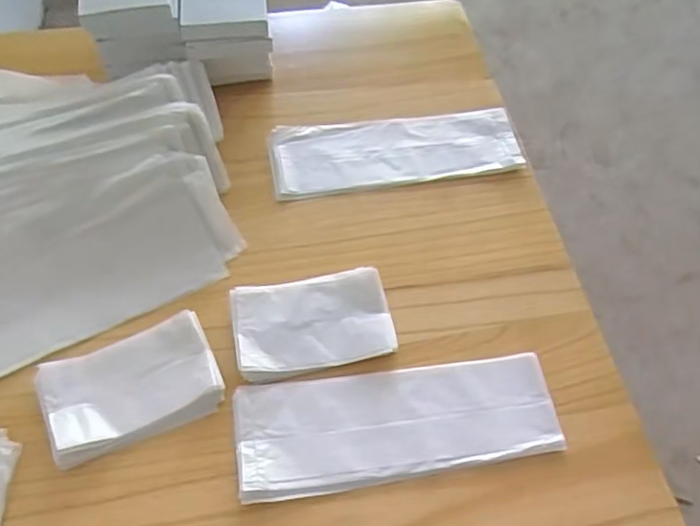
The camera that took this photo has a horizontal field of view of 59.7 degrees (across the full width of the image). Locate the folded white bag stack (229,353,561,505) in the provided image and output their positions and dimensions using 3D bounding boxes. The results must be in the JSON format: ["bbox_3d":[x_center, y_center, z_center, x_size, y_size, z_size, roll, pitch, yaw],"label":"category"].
[{"bbox_3d":[0.037,0.122,0.476,0.245,0.007,0.087,-7,60,-6],"label":"folded white bag stack"}]

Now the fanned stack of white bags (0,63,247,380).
[{"bbox_3d":[-0.262,-0.079,0.552,0.298,0.070,0.290,-24,63,-15],"label":"fanned stack of white bags"}]

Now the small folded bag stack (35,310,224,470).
[{"bbox_3d":[-0.170,0.094,0.477,0.127,0.015,0.085,-21,62,-14],"label":"small folded bag stack"}]

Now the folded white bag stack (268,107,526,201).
[{"bbox_3d":[0.047,-0.116,0.630,0.252,0.010,0.086,-8,60,-6],"label":"folded white bag stack"}]

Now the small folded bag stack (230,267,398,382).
[{"bbox_3d":[-0.031,0.050,0.515,0.130,0.016,0.079,-10,60,-8],"label":"small folded bag stack"}]

